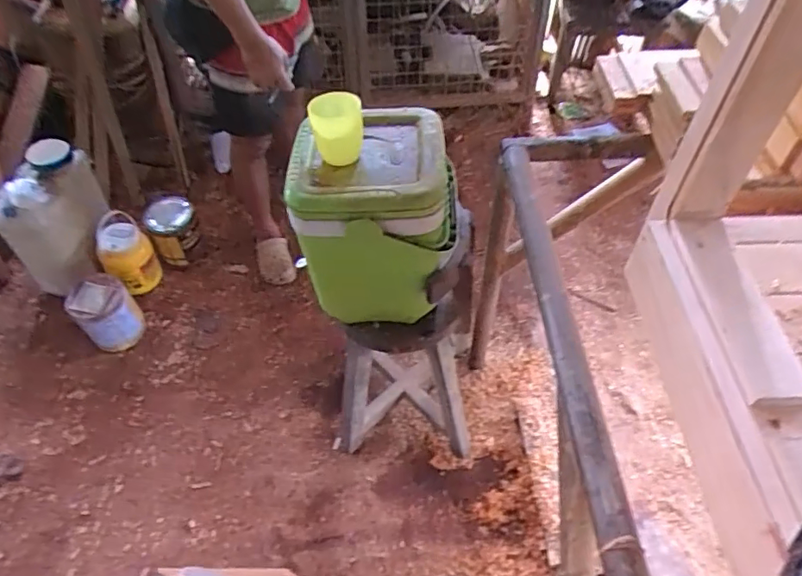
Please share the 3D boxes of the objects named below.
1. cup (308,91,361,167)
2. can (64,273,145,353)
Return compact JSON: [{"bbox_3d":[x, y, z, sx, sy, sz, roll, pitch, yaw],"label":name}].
[{"bbox_3d":[-0.104,-0.256,0.886,0.090,0.108,0.068,-7,51,-5],"label":"cup"},{"bbox_3d":[-0.929,0.093,1.744,0.171,0.234,0.169,0,50,0],"label":"can"}]

